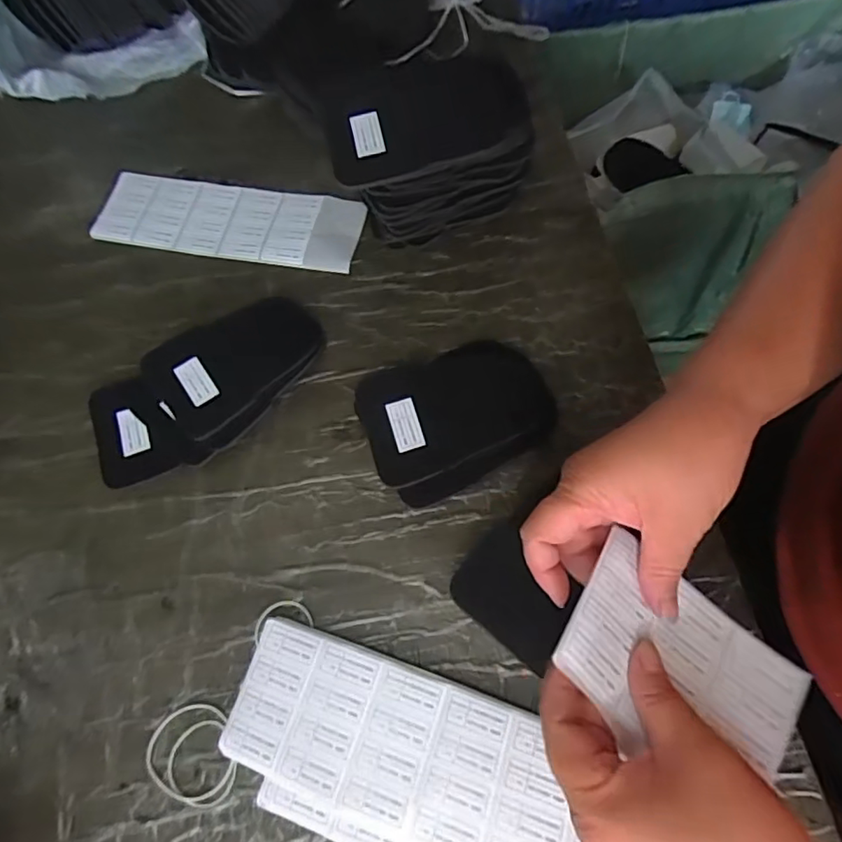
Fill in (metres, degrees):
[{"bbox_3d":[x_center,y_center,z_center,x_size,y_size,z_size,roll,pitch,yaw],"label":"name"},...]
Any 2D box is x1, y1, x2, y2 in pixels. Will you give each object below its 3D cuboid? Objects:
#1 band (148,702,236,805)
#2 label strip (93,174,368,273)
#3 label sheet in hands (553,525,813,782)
[{"bbox_3d":[-0.143,0.209,0.355,0.059,0.005,0.052,15,68,9],"label":"band"},{"bbox_3d":[-0.179,-0.191,0.531,0.249,0.010,0.078,9,69,7],"label":"label strip"},{"bbox_3d":[0.130,0.122,0.281,0.126,0.019,0.084,38,55,-1],"label":"label sheet in hands"}]

